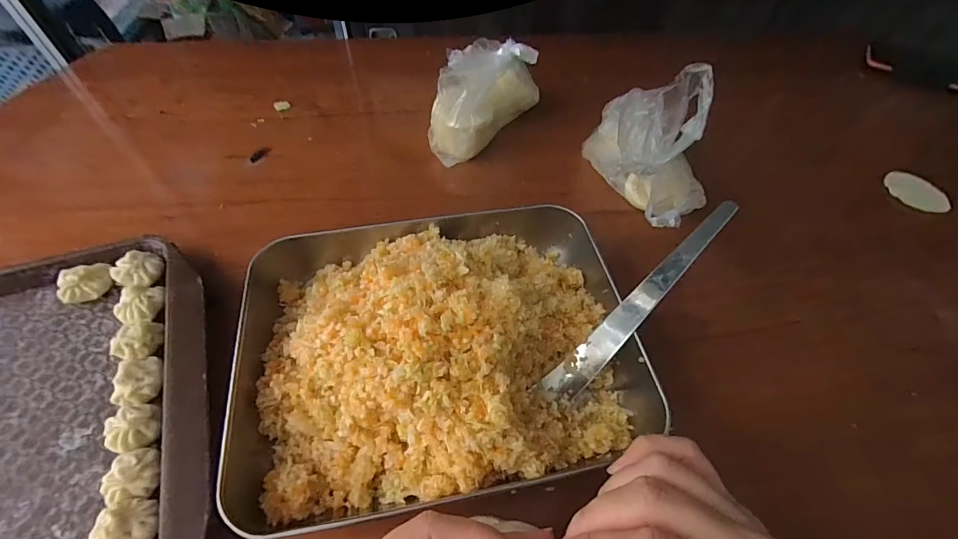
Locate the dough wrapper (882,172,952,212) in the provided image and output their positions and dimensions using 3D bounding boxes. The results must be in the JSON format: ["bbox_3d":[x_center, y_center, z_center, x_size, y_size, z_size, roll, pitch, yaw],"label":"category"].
[{"bbox_3d":[0.468,-0.082,0.439,0.049,0.010,0.052,2,54,-2],"label":"dough wrapper"}]

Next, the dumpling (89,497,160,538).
[{"bbox_3d":[-0.194,0.144,0.228,0.028,0.018,0.030,1,53,-2],"label":"dumpling"}]

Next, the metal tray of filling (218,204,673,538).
[{"bbox_3d":[-0.024,0.041,0.285,0.258,0.085,0.206,-9,54,-9],"label":"metal tray of filling"}]

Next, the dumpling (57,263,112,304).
[{"bbox_3d":[-0.300,0.010,0.315,0.025,0.017,0.037,36,60,22],"label":"dumpling"}]

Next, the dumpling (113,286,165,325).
[{"bbox_3d":[-0.252,0.029,0.308,0.028,0.019,0.034,-5,54,-7],"label":"dumpling"}]

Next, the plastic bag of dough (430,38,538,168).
[{"bbox_3d":[0.001,-0.181,0.434,0.071,0.087,0.138,37,60,23],"label":"plastic bag of dough"}]

